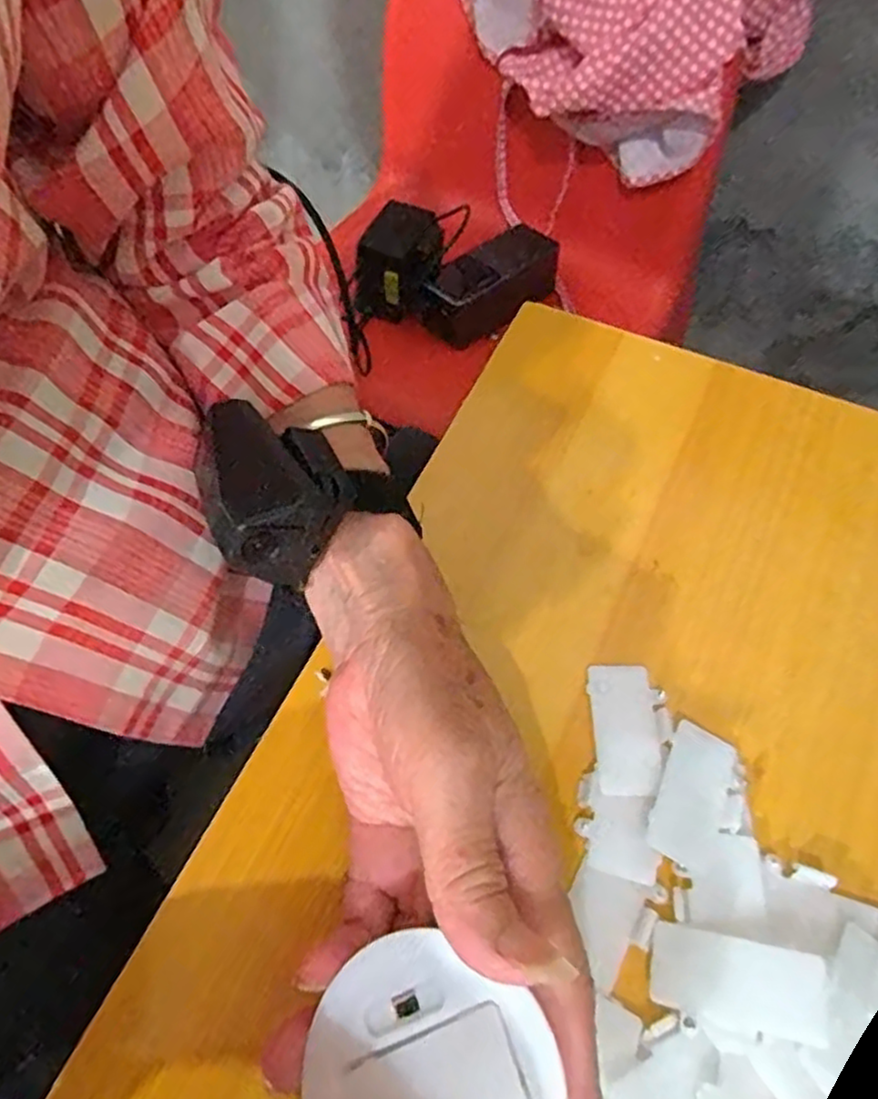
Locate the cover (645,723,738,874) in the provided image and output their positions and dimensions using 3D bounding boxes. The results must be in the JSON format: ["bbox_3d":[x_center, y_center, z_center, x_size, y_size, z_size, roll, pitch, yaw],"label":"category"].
[{"bbox_3d":[0.090,0.086,0.241,0.026,0.004,0.047,21,63,14],"label":"cover"}]

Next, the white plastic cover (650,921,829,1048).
[{"bbox_3d":[0.088,0.128,0.205,0.048,0.004,0.023,-2,57,28],"label":"white plastic cover"}]

